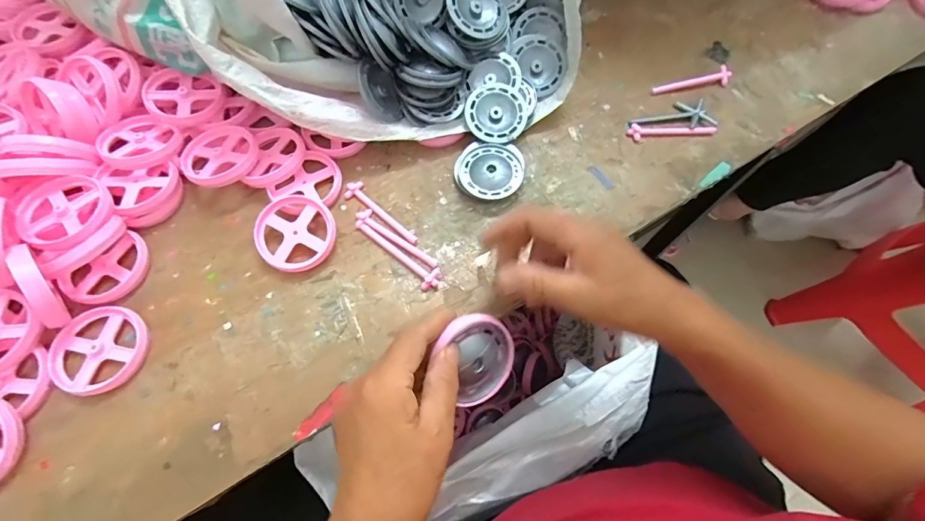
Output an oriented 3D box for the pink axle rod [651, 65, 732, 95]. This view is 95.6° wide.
[{"bbox_3d":[0.233,-0.183,0.427,0.079,0.014,0.016,-8,68,-6],"label":"pink axle rod"}]

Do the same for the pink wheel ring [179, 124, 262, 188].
[{"bbox_3d":[-0.213,-0.093,0.369,0.062,0.013,0.062,1,67,-2],"label":"pink wheel ring"}]

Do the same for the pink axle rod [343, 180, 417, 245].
[{"bbox_3d":[-0.070,-0.042,0.370,0.083,0.006,0.017,38,71,13],"label":"pink axle rod"}]

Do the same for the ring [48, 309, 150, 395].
[{"bbox_3d":[-0.269,0.067,0.310,0.062,0.010,0.063,1,67,-2],"label":"ring"}]

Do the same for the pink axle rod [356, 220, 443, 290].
[{"bbox_3d":[-0.055,-0.008,0.352,0.091,0.008,0.019,38,71,13],"label":"pink axle rod"}]

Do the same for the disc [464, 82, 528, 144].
[{"bbox_3d":[0.031,-0.137,0.390,0.055,0.006,0.058,0,84,-1],"label":"disc"}]

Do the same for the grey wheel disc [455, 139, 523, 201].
[{"bbox_3d":[0.024,-0.079,0.382,0.060,0.017,0.057,1,67,-2],"label":"grey wheel disc"}]

